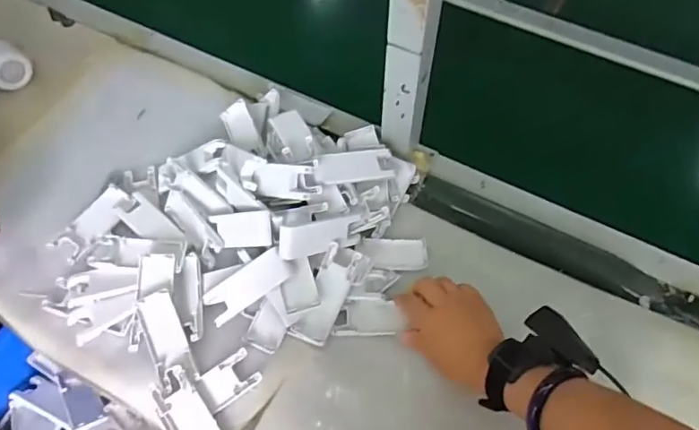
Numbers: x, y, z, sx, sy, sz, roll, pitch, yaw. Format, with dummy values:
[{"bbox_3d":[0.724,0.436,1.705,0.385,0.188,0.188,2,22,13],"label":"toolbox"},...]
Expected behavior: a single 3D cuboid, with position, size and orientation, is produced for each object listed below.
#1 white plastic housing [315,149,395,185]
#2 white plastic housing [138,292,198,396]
[{"bbox_3d":[0.006,-0.058,0.624,0.096,0.007,0.038,-9,74,-15],"label":"white plastic housing"},{"bbox_3d":[-0.193,0.131,0.552,0.040,0.013,0.104,-23,63,-14],"label":"white plastic housing"}]

